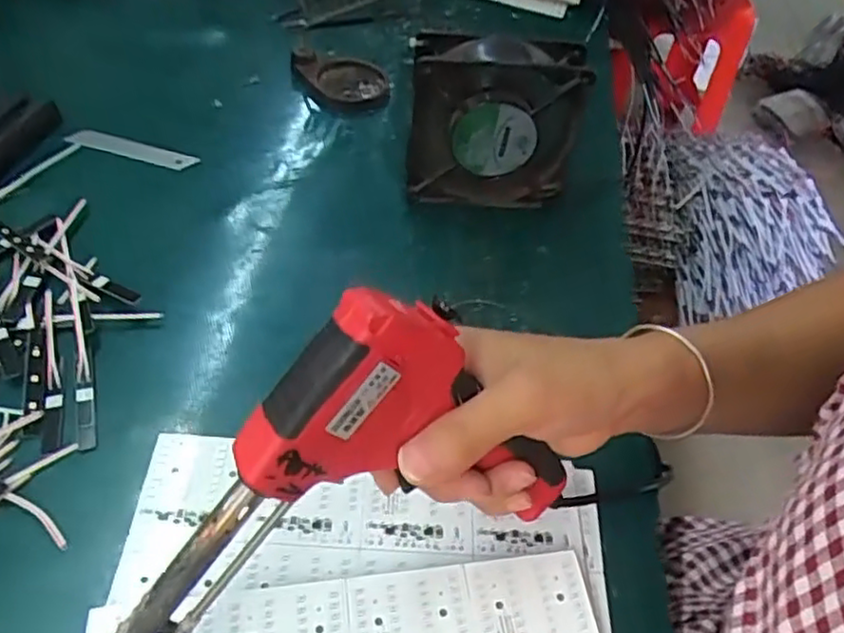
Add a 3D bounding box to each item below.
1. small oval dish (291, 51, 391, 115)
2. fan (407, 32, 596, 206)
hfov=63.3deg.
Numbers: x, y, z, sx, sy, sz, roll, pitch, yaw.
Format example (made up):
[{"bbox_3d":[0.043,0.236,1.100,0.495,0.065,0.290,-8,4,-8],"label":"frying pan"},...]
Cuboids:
[{"bbox_3d":[-0.072,-0.212,0.616,0.087,0.023,0.078,-3,50,-9],"label":"small oval dish"},{"bbox_3d":[0.051,-0.136,0.500,0.120,0.124,0.038,1,50,-5],"label":"fan"}]

